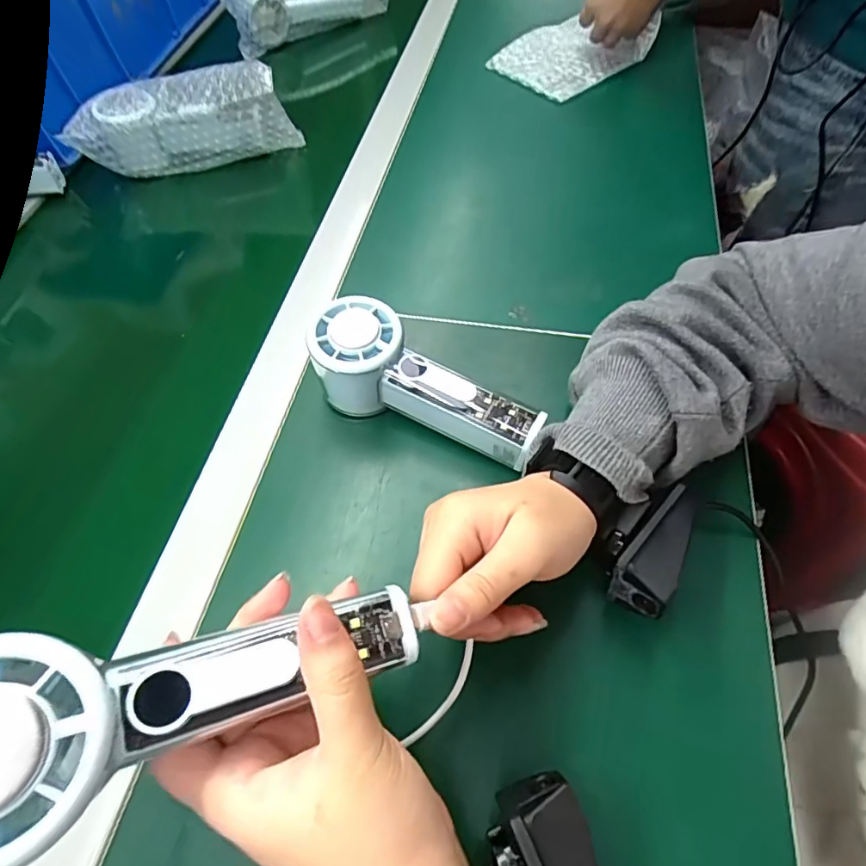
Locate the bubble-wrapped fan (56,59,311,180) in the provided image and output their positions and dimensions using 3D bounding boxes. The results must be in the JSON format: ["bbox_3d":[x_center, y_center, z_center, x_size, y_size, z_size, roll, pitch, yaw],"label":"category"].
[{"bbox_3d":[-0.244,-0.305,0.516,0.204,0.078,0.047,-5,60,1],"label":"bubble-wrapped fan"}]

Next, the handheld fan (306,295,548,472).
[{"bbox_3d":[-0.003,-0.030,0.336,0.146,0.062,0.053,19,63,14],"label":"handheld fan"}]

